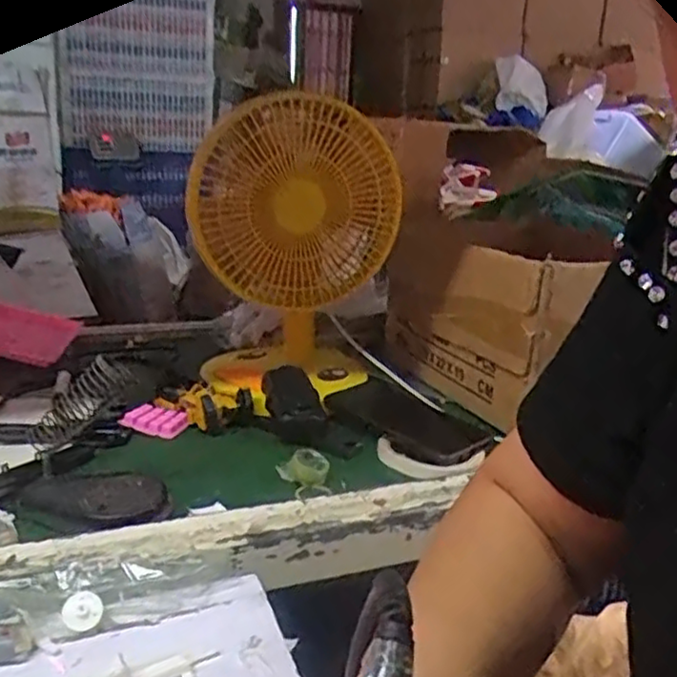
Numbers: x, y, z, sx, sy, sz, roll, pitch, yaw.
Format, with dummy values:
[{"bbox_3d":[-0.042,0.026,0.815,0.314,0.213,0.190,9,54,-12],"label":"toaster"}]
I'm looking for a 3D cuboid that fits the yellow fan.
[{"bbox_3d":[-0.038,-0.089,0.769,0.193,0.302,0.205,5,17,7],"label":"yellow fan"}]

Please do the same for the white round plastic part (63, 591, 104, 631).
[{"bbox_3d":[-0.157,0.168,0.432,0.023,0.007,0.023,-14,53,-20],"label":"white round plastic part"}]

